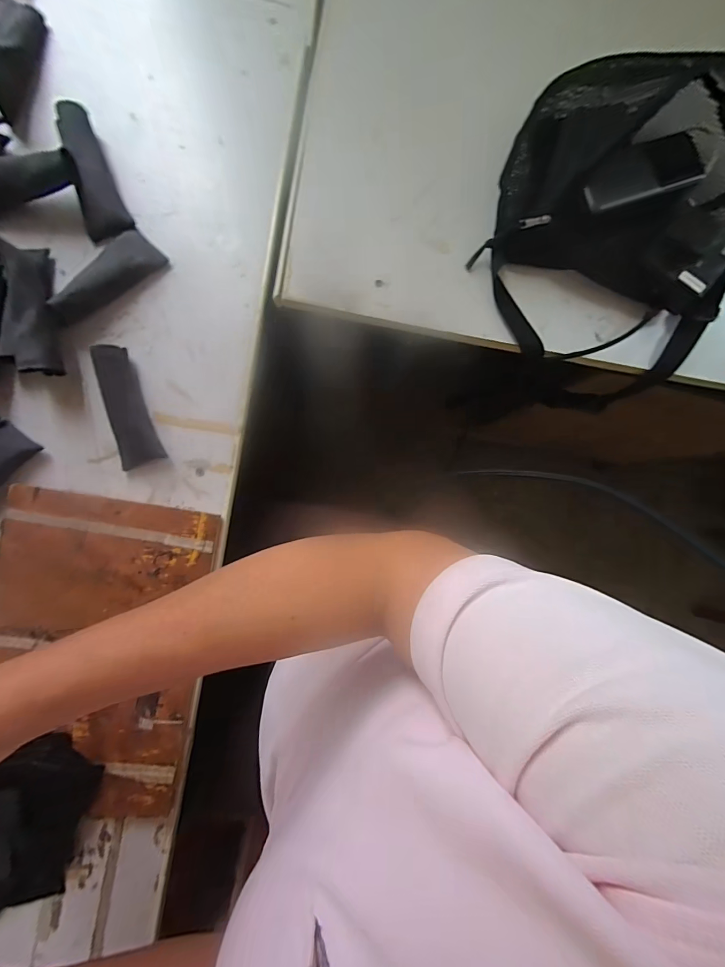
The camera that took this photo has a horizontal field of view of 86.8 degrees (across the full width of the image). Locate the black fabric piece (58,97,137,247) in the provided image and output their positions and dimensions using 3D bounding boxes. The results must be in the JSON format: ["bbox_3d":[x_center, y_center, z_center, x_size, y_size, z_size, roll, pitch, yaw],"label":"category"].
[{"bbox_3d":[-0.245,-0.278,0.344,0.037,0.024,0.108,-20,90,-7],"label":"black fabric piece"}]

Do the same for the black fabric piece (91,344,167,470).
[{"bbox_3d":[-0.212,-0.069,0.348,0.034,0.024,0.104,-12,102,-7],"label":"black fabric piece"}]

